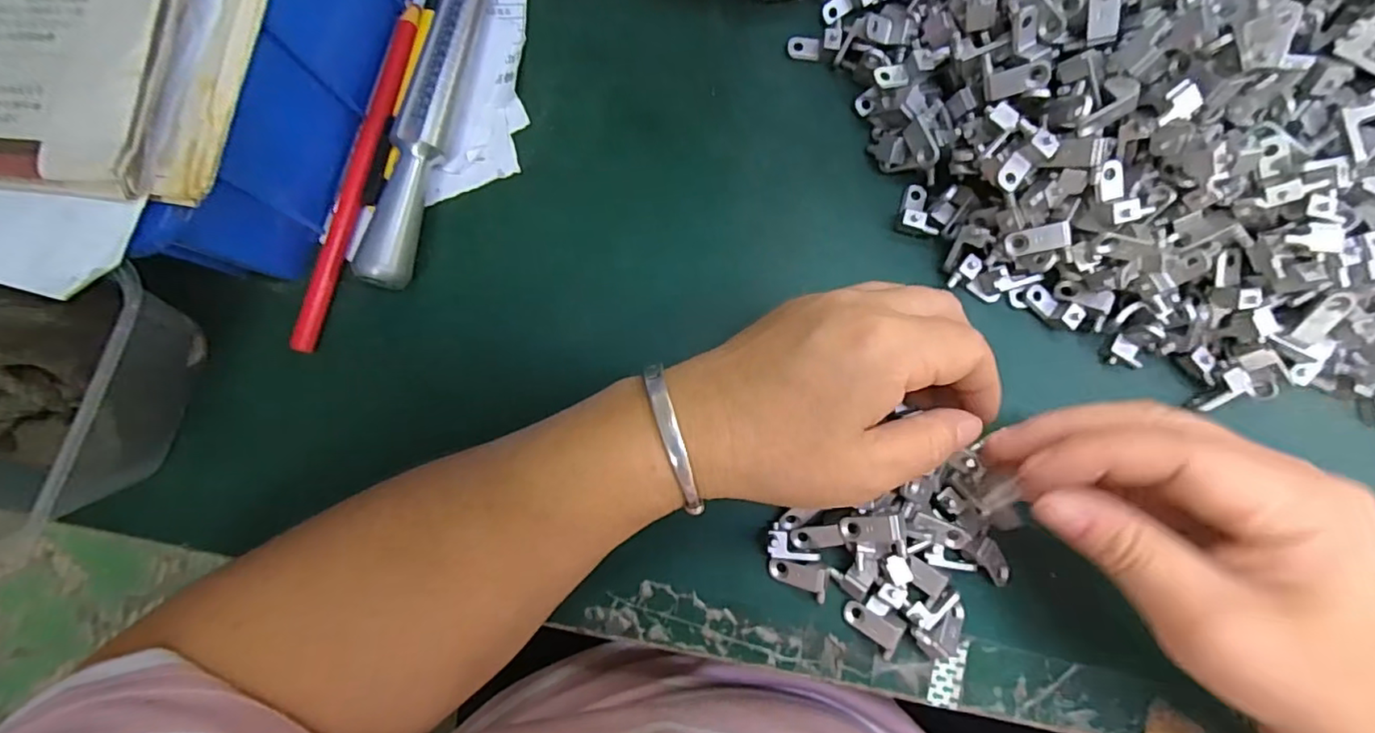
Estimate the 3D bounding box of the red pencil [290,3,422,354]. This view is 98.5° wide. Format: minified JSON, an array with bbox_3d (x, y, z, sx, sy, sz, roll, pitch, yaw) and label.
[{"bbox_3d":[-0.144,-0.084,0.261,0.014,0.010,0.158,13,84,2],"label":"red pencil"}]

